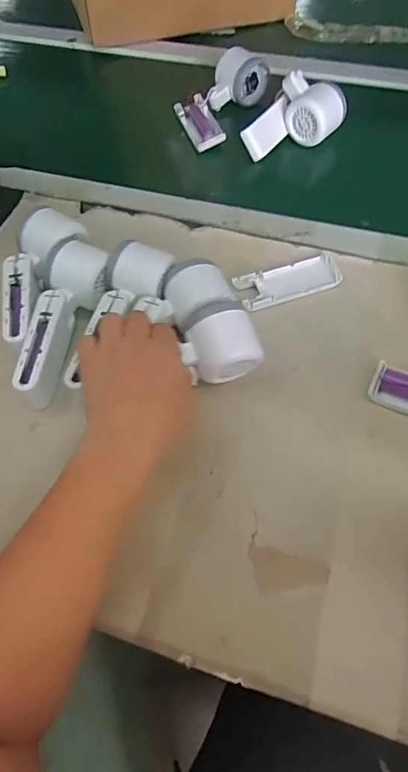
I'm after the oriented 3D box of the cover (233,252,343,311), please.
[{"bbox_3d":[0.085,-0.106,0.495,0.105,0.008,0.044,-19,59,-9],"label":"cover"}]

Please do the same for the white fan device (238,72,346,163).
[{"bbox_3d":[0.109,-0.323,0.594,0.090,0.062,0.098,29,64,19],"label":"white fan device"}]

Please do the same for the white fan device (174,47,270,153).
[{"bbox_3d":[0.014,-0.378,0.636,0.094,0.056,0.149,29,64,19],"label":"white fan device"}]

